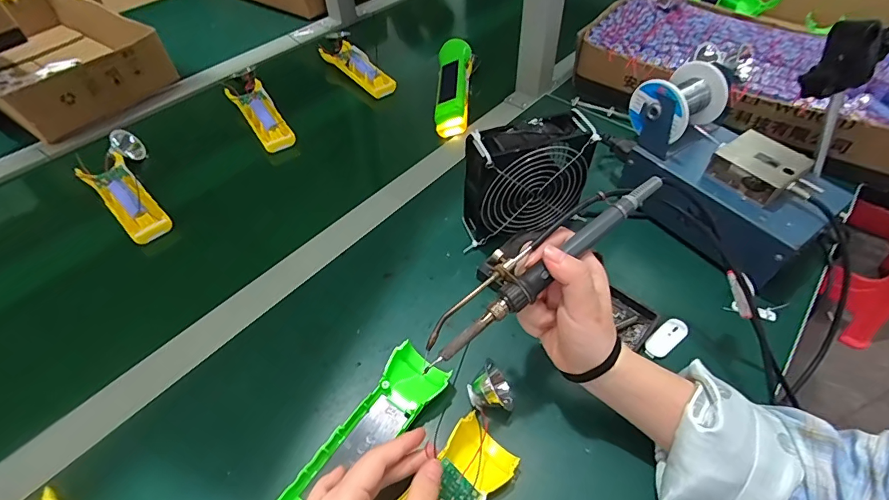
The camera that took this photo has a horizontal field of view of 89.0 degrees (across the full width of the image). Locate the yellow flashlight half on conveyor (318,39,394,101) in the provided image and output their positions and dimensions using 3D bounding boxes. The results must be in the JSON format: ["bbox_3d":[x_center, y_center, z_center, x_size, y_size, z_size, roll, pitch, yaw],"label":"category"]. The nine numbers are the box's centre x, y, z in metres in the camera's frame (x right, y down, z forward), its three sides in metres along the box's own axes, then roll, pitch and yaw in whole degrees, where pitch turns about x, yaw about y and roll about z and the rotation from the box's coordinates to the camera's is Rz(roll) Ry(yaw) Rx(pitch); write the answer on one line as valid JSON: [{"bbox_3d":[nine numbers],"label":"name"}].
[{"bbox_3d":[-0.138,-0.294,0.731,0.045,0.028,0.153,-34,57,-24],"label":"yellow flashlight half on conveyor"}]

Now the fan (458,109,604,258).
[{"bbox_3d":[0.080,-0.068,0.461,0.121,0.124,0.048,-14,51,-10],"label":"fan"}]

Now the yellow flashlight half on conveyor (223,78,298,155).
[{"bbox_3d":[-0.262,-0.198,0.650,0.050,0.028,0.156,-29,55,-21],"label":"yellow flashlight half on conveyor"}]

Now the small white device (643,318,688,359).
[{"bbox_3d":[0.202,0.081,0.413,0.049,0.008,0.020,-32,56,-24],"label":"small white device"}]

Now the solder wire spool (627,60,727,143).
[{"bbox_3d":[0.241,-0.155,0.463,0.078,0.054,0.061,-29,55,-22],"label":"solder wire spool"}]

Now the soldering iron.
[{"bbox_3d":[0.069,0.005,0.315,0.205,0.019,0.037,-35,56,-13],"label":"soldering iron"}]

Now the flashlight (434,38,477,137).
[{"bbox_3d":[0.014,-0.242,0.660,0.050,0.047,0.178,3,50,4],"label":"flashlight"}]

